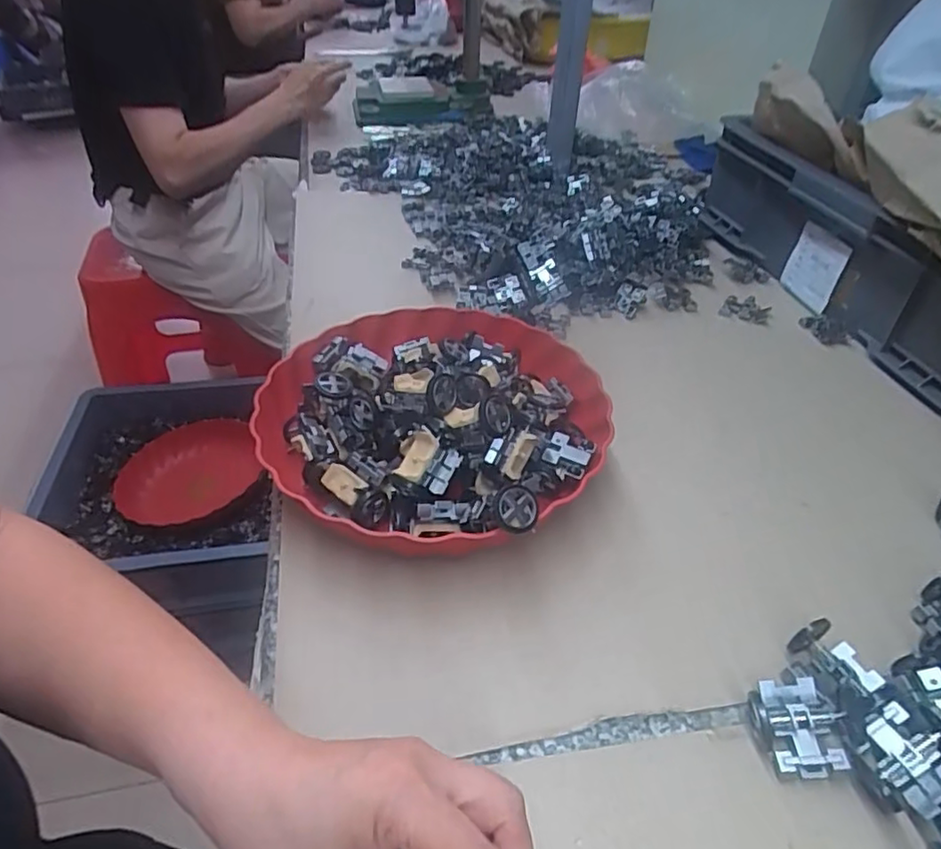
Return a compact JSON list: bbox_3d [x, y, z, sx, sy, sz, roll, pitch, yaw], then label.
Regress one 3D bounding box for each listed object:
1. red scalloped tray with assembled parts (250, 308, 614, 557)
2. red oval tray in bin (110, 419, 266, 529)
[{"bbox_3d":[-0.027,-0.007,0.460,0.245,0.071,0.251,3,41,2],"label":"red scalloped tray with assembled parts"},{"bbox_3d":[-0.507,0.079,1.131,0.277,0.047,0.214,-6,58,11],"label":"red oval tray in bin"}]

